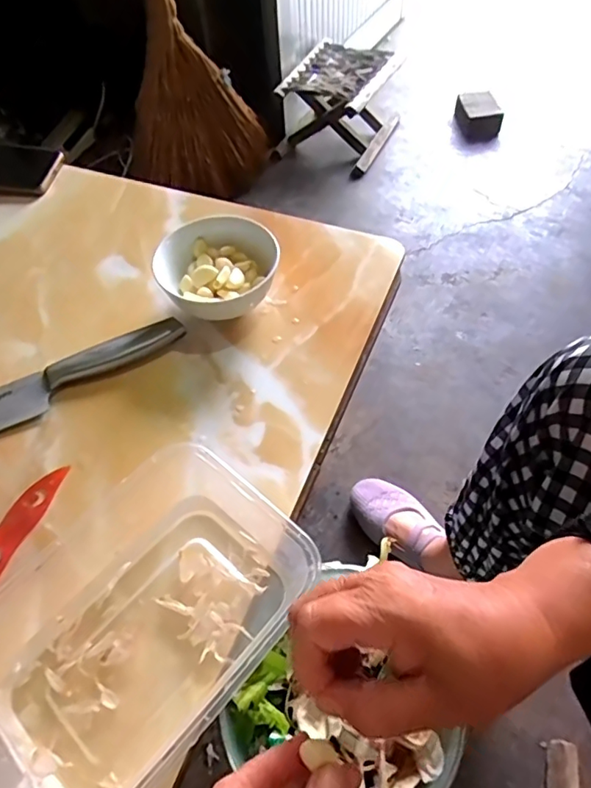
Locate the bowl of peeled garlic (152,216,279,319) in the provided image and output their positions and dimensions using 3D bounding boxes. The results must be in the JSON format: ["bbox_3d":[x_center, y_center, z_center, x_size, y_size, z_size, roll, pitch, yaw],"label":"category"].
[{"bbox_3d":[-0.070,-0.114,0.504,0.105,0.055,0.103,-2,56,3],"label":"bowl of peeled garlic"}]

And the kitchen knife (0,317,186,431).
[{"bbox_3d":[-0.235,0.001,0.458,0.289,0.016,0.041,-24,58,-11],"label":"kitchen knife"}]

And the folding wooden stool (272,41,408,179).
[{"bbox_3d":[0.109,-0.713,1.319,0.246,0.159,0.296,19,60,16],"label":"folding wooden stool"}]

